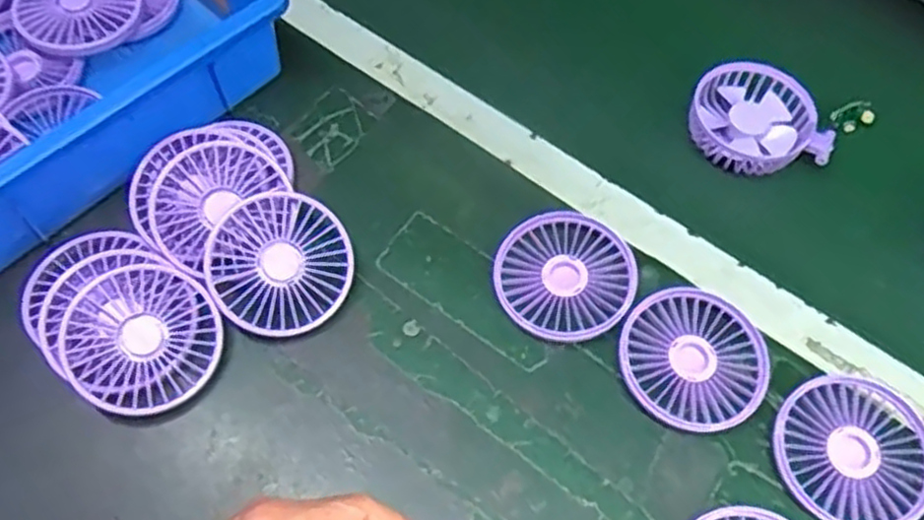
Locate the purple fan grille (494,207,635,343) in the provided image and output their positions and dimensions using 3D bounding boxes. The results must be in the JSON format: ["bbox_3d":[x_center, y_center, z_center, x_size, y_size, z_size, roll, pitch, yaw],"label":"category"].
[{"bbox_3d":[0.066,0.010,0.485,0.084,0.021,0.086,1,61,-3],"label":"purple fan grille"}]

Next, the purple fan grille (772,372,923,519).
[{"bbox_3d":[0.228,0.112,0.437,0.086,0.017,0.086,1,61,-3],"label":"purple fan grille"}]

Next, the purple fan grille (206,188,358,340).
[{"bbox_3d":[-0.112,0.003,0.465,0.085,0.013,0.084,0,88,-10],"label":"purple fan grille"}]

